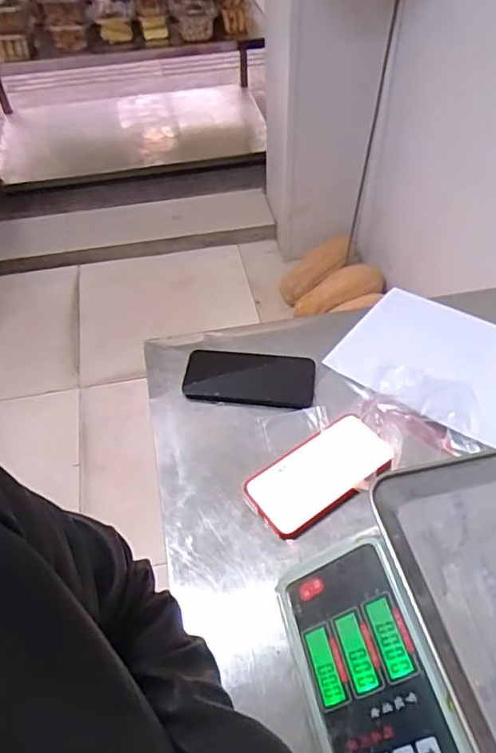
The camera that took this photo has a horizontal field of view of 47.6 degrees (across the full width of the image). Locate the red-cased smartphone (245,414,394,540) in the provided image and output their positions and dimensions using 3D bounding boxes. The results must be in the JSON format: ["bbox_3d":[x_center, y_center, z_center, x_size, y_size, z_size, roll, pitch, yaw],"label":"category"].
[{"bbox_3d":[0.078,0.103,0.604,0.153,0.018,0.082,-28,55,-20],"label":"red-cased smartphone"}]

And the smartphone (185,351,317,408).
[{"bbox_3d":[0.003,0.000,0.699,0.159,0.010,0.078,5,50,6],"label":"smartphone"}]

